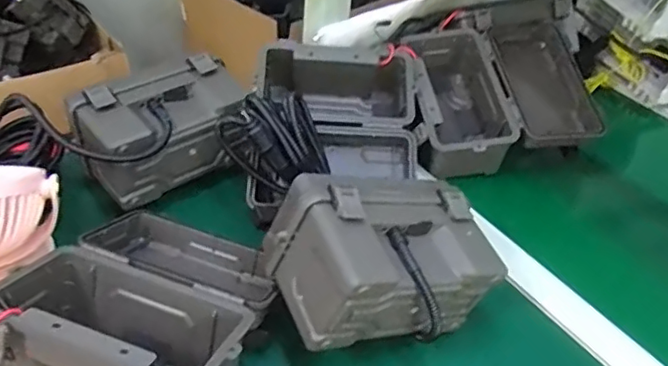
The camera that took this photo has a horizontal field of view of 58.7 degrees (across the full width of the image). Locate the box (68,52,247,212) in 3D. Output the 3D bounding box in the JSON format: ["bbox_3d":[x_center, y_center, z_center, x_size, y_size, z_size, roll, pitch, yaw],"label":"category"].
[{"bbox_3d":[-0.175,-0.057,0.615,0.172,0.086,0.100,-25,50,-31],"label":"box"}]

